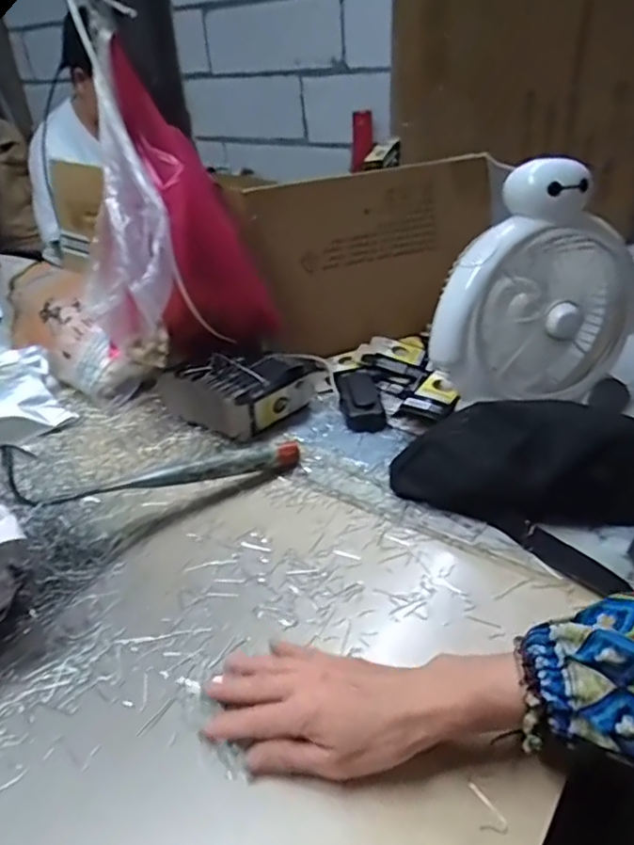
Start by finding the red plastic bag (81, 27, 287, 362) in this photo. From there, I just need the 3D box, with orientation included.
[{"bbox_3d":[-0.167,-0.221,0.655,0.126,0.301,0.175,25,43,37],"label":"red plastic bag"}]

